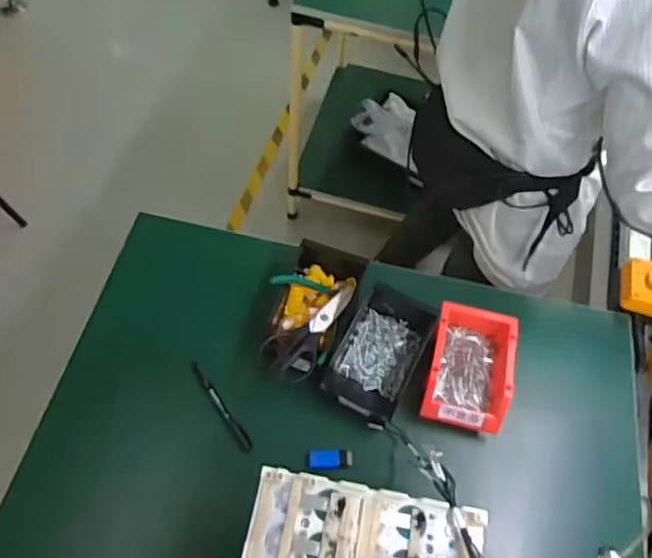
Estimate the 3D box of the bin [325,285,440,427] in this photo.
[{"bbox_3d":[0.082,0.105,0.835,0.115,0.065,0.195,25,61,11],"label":"bin"}]

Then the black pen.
[{"bbox_3d":[-0.146,0.174,0.800,0.017,0.007,0.147,-32,66,-20],"label":"black pen"}]

